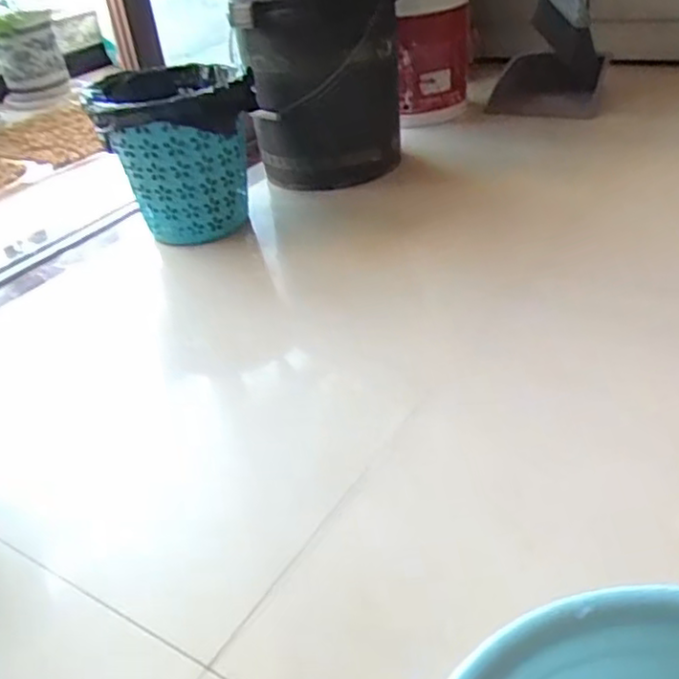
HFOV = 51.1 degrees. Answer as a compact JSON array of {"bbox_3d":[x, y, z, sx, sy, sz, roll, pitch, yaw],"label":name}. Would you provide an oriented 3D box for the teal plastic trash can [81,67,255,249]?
[{"bbox_3d":[-0.295,-0.357,1.355,0.278,0.268,0.303,-13,34,-8],"label":"teal plastic trash can"}]

